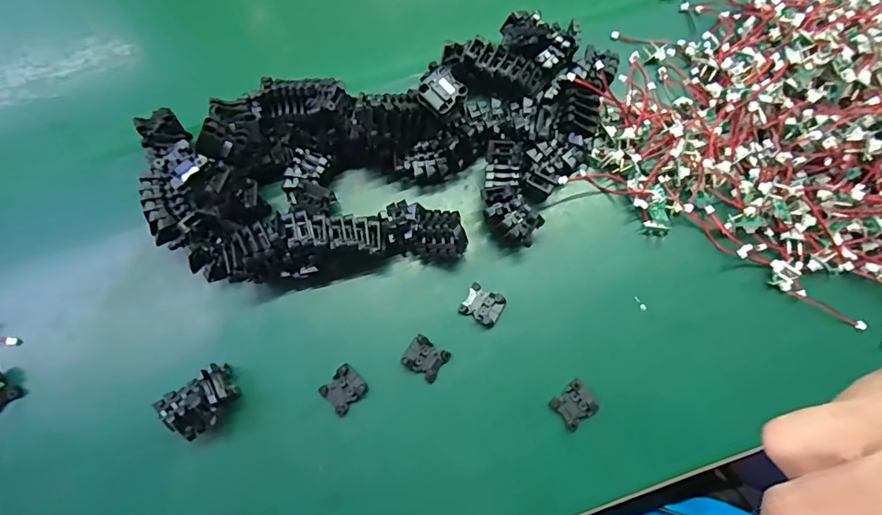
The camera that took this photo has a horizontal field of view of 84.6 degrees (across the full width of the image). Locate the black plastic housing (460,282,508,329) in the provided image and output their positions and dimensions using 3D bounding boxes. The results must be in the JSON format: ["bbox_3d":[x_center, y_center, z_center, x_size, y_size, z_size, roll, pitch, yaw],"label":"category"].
[{"bbox_3d":[0.026,0.030,0.301,0.023,0.010,0.021,31,78,7],"label":"black plastic housing"}]

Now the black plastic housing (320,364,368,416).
[{"bbox_3d":[-0.057,0.078,0.286,0.024,0.007,0.021,-42,80,-10],"label":"black plastic housing"}]

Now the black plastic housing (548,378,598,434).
[{"bbox_3d":[0.079,0.088,0.289,0.023,0.011,0.021,-38,79,-9],"label":"black plastic housing"}]

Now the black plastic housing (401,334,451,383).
[{"bbox_3d":[-0.009,0.061,0.293,0.024,0.009,0.021,33,78,7],"label":"black plastic housing"}]

